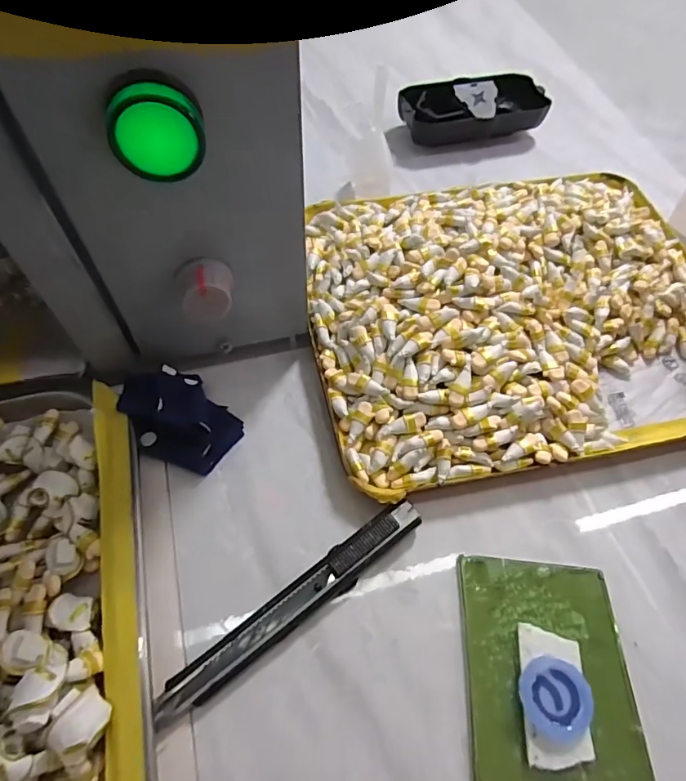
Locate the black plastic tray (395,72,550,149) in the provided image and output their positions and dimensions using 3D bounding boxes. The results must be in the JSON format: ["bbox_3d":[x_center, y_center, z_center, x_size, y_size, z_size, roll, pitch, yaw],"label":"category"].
[{"bbox_3d":[0.099,-0.214,0.377,0.109,0.030,0.048,-12,61,-9],"label":"black plastic tray"}]

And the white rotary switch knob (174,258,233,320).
[{"bbox_3d":[-0.058,-0.044,0.207,0.020,0.017,0.022,-3,60,-4],"label":"white rotary switch knob"}]

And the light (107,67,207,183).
[{"bbox_3d":[-0.056,-0.079,0.147,0.027,0.029,0.011,-26,62,-15],"label":"light"}]

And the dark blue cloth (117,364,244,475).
[{"bbox_3d":[-0.083,0.012,0.242,0.057,0.027,0.042,39,66,19],"label":"dark blue cloth"}]

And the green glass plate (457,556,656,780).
[{"bbox_3d":[0.083,0.121,0.193,0.066,0.009,0.103,4,60,0],"label":"green glass plate"}]

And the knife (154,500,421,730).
[{"bbox_3d":[-0.019,0.090,0.207,0.128,0.011,0.016,-33,66,-19],"label":"knife"}]

